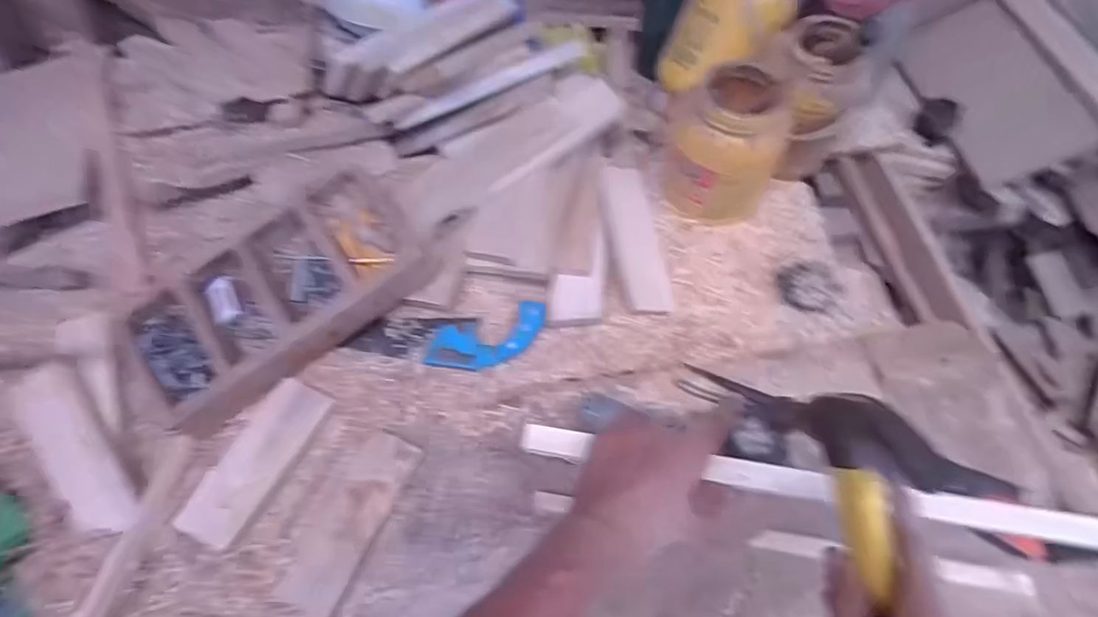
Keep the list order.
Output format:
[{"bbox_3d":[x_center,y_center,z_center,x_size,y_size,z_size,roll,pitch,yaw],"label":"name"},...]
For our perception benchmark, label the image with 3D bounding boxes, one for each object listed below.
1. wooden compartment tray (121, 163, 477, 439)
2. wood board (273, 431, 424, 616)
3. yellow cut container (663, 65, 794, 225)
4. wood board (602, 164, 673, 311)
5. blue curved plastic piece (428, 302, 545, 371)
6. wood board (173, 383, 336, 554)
[{"bbox_3d":[-0.357,-0.026,0.733,0.413,0.081,0.208,-37,75,-6],"label":"wooden compartment tray"},{"bbox_3d":[-0.227,0.244,0.644,0.064,0.023,0.203,20,59,16],"label":"wood board"},{"bbox_3d":[0.248,-0.224,0.801,0.159,0.200,0.160,17,58,14],"label":"yellow cut container"},{"bbox_3d":[0.125,-0.099,0.800,0.060,0.013,0.217,-14,86,-6],"label":"wood board"},{"bbox_3d":[-0.084,0.044,0.769,0.169,0.014,0.076,-13,75,-3],"label":"blue curved plastic piece"},{"bbox_3d":[-0.353,0.181,0.671,0.073,0.024,0.198,22,59,17],"label":"wood board"}]

